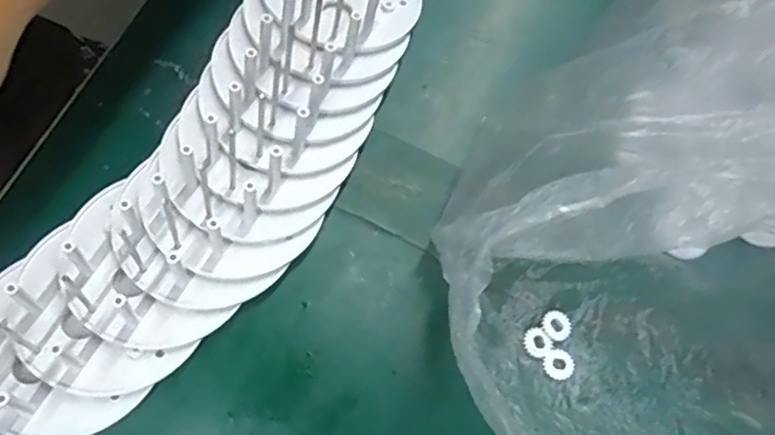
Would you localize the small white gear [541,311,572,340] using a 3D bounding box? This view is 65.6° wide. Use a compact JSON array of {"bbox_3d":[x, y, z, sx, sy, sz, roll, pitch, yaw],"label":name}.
[{"bbox_3d":[0.060,0.038,0.211,0.011,0.004,0.010,2,74,-7],"label":"small white gear"}]

